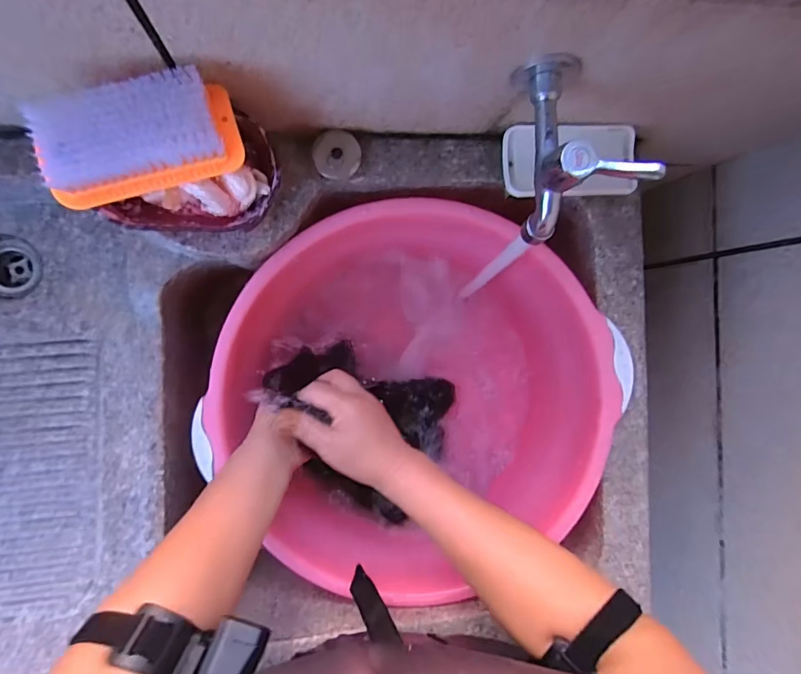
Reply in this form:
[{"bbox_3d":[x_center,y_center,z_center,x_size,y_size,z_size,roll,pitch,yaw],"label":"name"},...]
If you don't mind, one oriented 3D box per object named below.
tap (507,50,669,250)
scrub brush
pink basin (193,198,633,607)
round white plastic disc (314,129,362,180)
[{"bbox_3d":[0.131,-0.145,0.334,0.063,0.075,0.127,-8,93,-8],"label":"tap"},{"bbox_3d":[-0.182,-0.138,0.315,0.129,0.042,0.057,-16,94,-8],"label":"scrub brush"},{"bbox_3d":[-0.004,0.084,0.536,0.409,0.179,0.395,0,91,-9],"label":"pink basin"},{"bbox_3d":[-0.061,-0.175,0.435,0.044,0.014,0.044,-5,116,-10],"label":"round white plastic disc"}]

